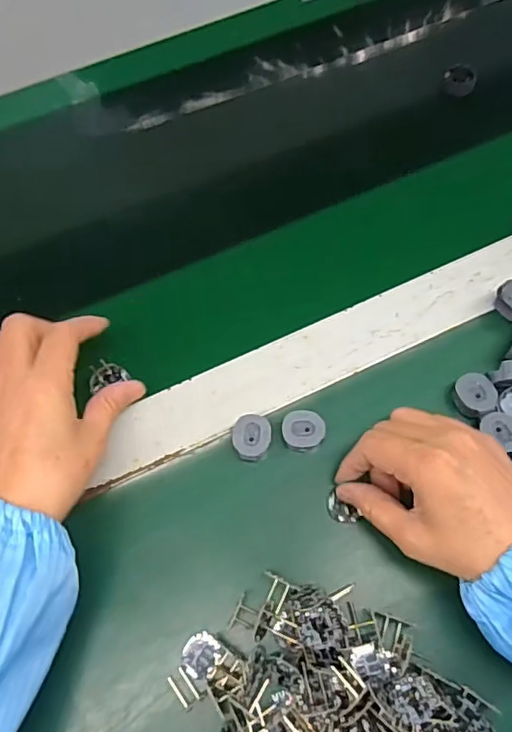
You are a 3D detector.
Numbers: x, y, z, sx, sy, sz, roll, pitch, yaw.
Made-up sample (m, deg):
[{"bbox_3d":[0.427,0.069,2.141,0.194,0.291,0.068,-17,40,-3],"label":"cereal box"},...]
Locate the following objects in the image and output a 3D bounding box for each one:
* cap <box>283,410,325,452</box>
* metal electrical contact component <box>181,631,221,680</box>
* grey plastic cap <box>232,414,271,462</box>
[{"bbox_3d":[0.032,0.043,0.373,0.028,0.011,0.025,-1,68,0],"label":"cap"},{"bbox_3d":[-0.033,0.172,0.329,0.023,0.005,0.024,0,68,1],"label":"metal electrical contact component"},{"bbox_3d":[-0.003,0.048,0.372,0.024,0.014,0.029,2,68,2],"label":"grey plastic cap"}]

